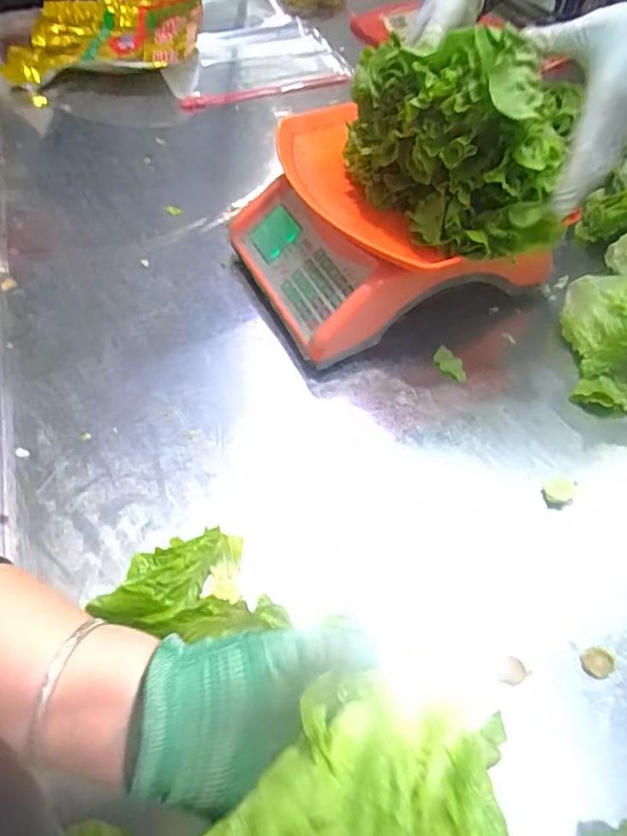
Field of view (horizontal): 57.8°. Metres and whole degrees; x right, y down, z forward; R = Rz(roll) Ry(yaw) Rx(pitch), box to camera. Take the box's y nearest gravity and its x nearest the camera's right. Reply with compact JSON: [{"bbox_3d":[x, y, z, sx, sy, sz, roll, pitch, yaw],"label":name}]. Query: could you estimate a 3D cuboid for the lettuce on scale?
[{"bbox_3d":[0.117,-0.230,0.474,0.173,0.148,0.111,5,52,3],"label":"lettuce on scale"}]

